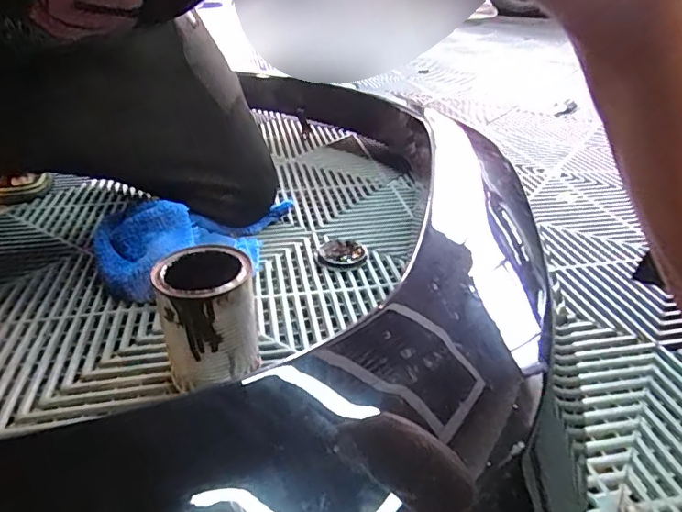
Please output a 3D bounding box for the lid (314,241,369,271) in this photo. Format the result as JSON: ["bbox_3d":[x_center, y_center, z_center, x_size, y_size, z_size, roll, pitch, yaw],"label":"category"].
[{"bbox_3d":[0.000,-0.001,0.614,0.062,0.007,0.065,0,30,0],"label":"lid"}]

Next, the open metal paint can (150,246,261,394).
[{"bbox_3d":[-0.106,0.054,0.415,0.076,0.113,0.070,-9,31,-15],"label":"open metal paint can"}]

